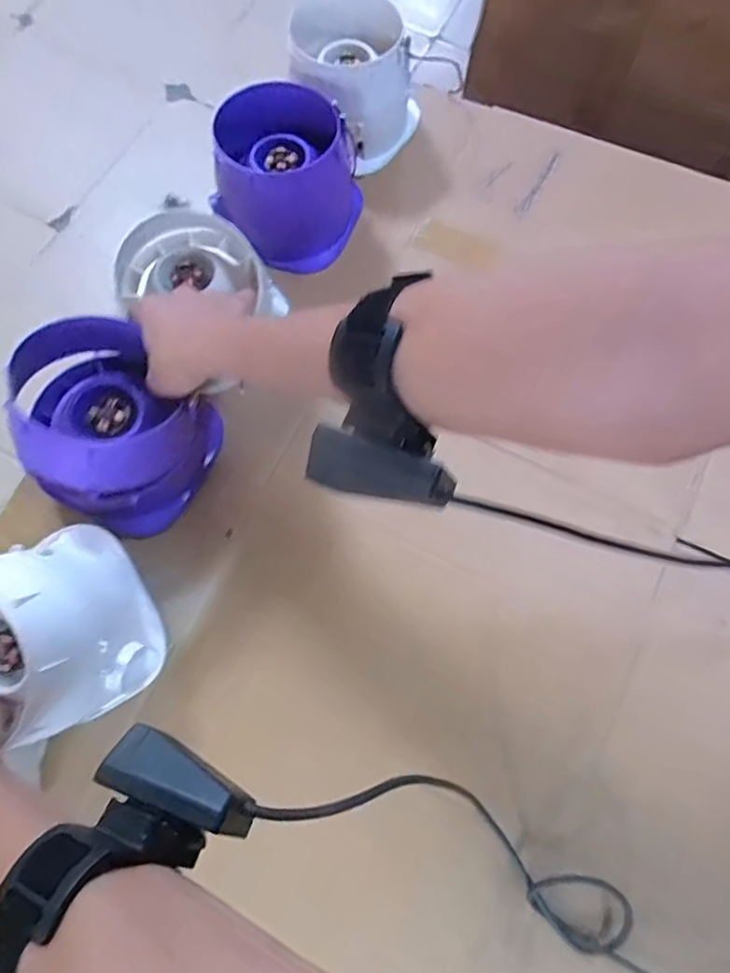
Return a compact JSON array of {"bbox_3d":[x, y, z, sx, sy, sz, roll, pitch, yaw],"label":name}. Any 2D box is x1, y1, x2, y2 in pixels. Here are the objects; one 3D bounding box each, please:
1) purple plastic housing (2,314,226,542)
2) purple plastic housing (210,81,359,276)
[{"bbox_3d":[-0.189,-0.044,0.412,0.109,0.126,0.131,26,77,6],"label":"purple plastic housing"},{"bbox_3d":[-0.077,-0.295,0.525,0.135,0.103,0.128,10,76,2],"label":"purple plastic housing"}]

